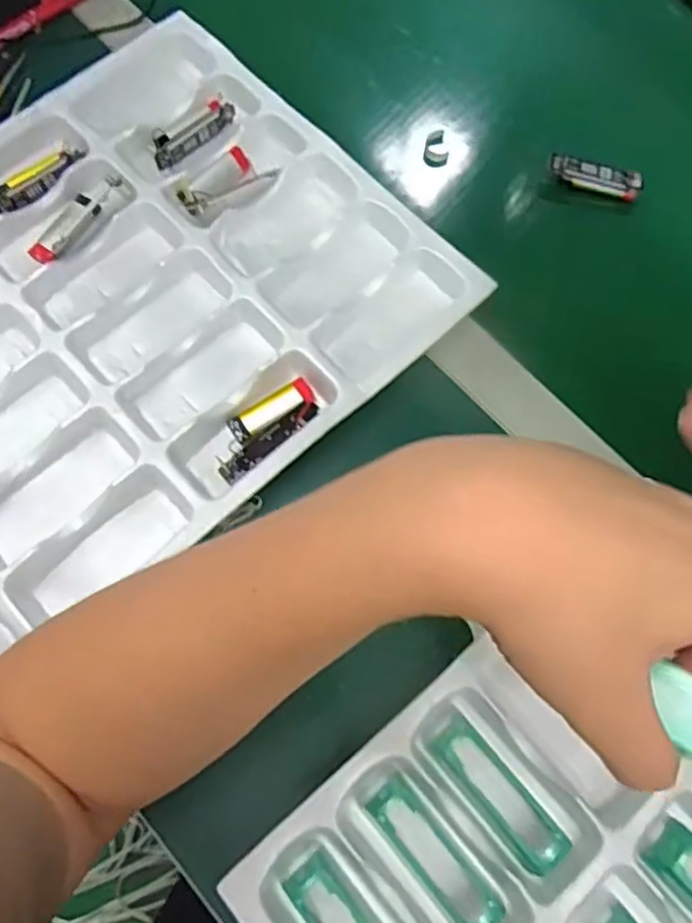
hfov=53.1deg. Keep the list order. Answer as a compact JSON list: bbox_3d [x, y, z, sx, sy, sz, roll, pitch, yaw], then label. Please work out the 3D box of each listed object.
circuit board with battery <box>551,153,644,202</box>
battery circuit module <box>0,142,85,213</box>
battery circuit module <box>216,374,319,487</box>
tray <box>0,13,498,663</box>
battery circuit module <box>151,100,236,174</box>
[{"bbox_3d":[0.177,-0.202,0.490,0.064,0.012,0.018,16,70,4],"label":"circuit board with battery"},{"bbox_3d":[-0.207,-0.189,0.463,0.066,0.009,0.019,-42,76,-15],"label":"battery circuit module"},{"bbox_3d":[-0.049,-0.020,0.416,0.073,0.015,0.035,-36,75,-13],"label":"battery circuit module"},{"bbox_3d":[-0.182,-0.073,0.427,0.460,0.040,0.318,-41,76,-14],"label":"tray"},{"bbox_3d":[-0.107,-0.231,0.484,0.067,0.014,0.017,-37,75,-13],"label":"battery circuit module"}]

